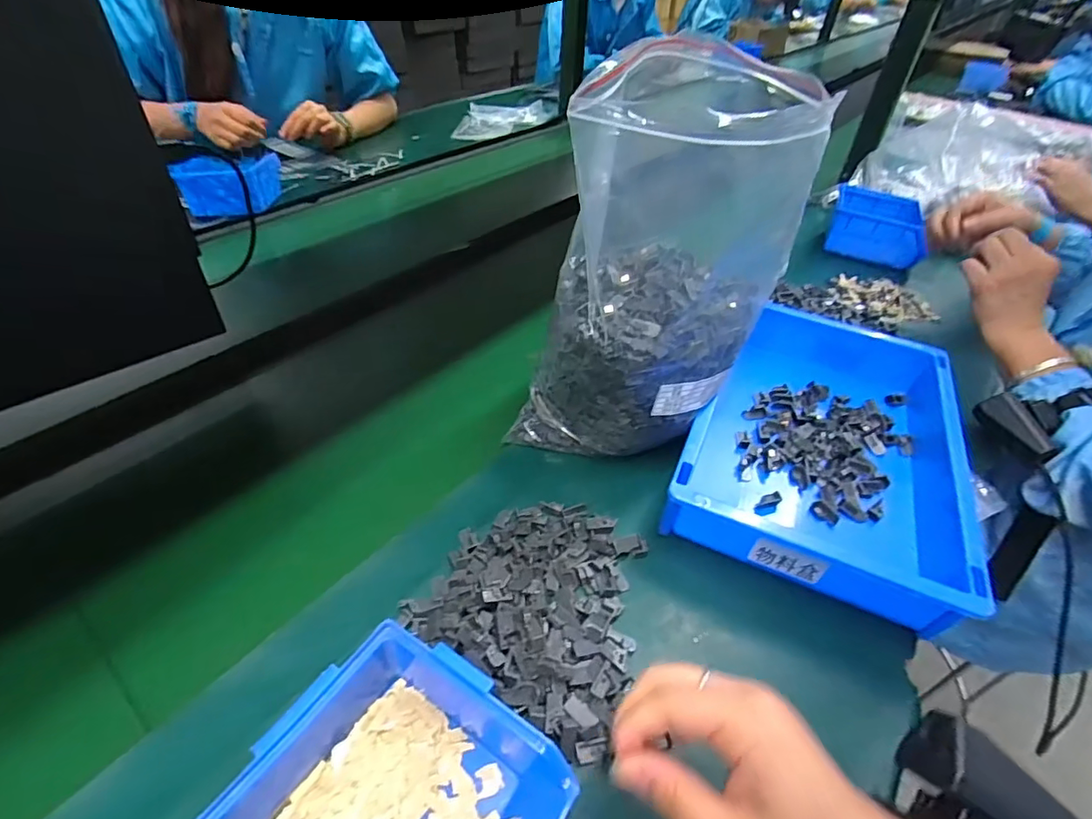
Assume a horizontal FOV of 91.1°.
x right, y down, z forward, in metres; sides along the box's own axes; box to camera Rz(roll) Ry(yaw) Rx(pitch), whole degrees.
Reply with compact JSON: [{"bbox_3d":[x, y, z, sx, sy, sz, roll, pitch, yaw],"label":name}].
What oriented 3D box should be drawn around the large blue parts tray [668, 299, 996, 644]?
[{"bbox_3d":[0.248,0.025,0.486,0.206,0.068,0.315,19,45,17],"label":"large blue parts tray"}]

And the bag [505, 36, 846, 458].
[{"bbox_3d":[0.086,-0.098,0.417,0.134,0.287,0.170,33,50,29],"label":"bag"}]

